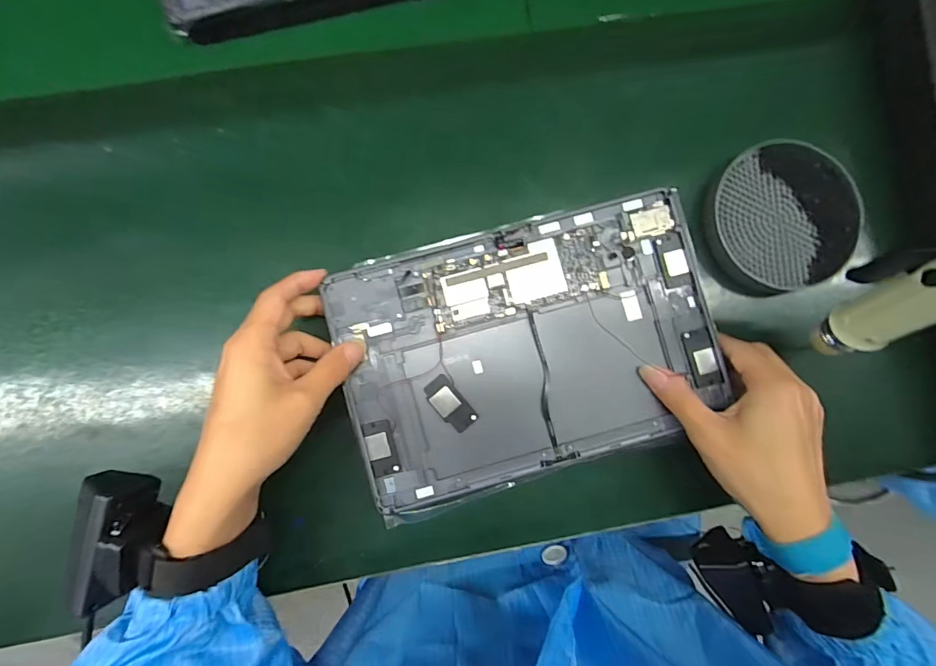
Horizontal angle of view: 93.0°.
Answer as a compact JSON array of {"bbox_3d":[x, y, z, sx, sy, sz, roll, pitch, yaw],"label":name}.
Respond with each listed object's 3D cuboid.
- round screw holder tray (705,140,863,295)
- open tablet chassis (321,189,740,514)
[{"bbox_3d":[0.240,-0.090,0.339,0.108,0.023,0.112,0,83,-2],"label":"round screw holder tray"},{"bbox_3d":[0.043,0.008,0.309,0.251,0.017,0.165,-15,85,-4],"label":"open tablet chassis"}]

